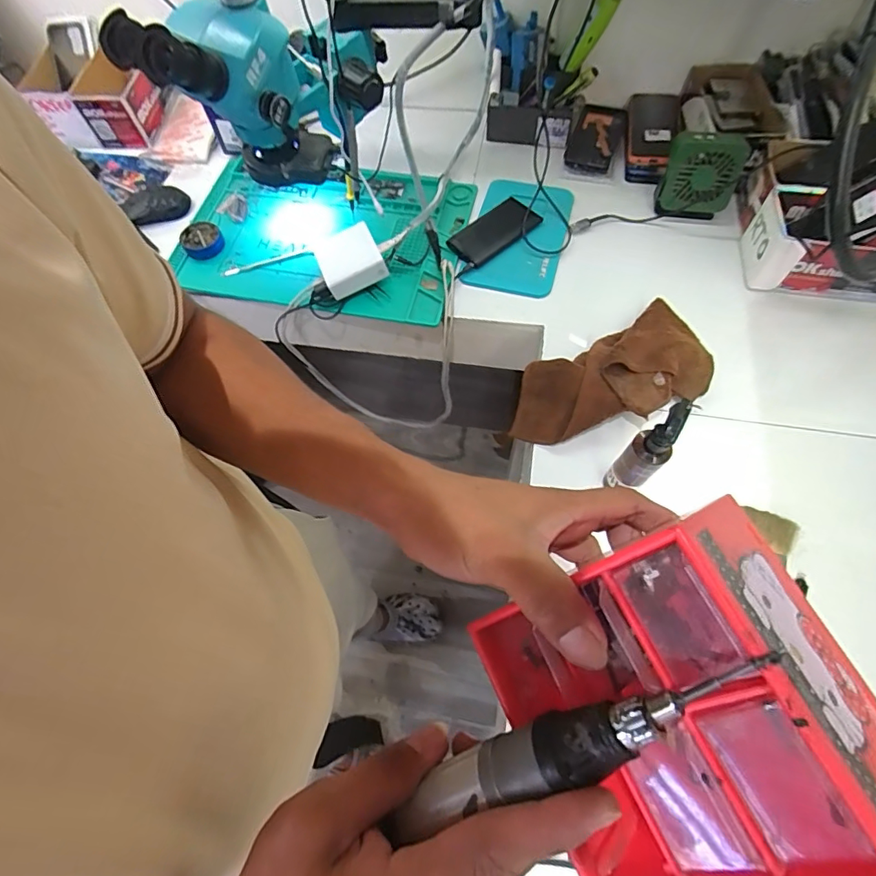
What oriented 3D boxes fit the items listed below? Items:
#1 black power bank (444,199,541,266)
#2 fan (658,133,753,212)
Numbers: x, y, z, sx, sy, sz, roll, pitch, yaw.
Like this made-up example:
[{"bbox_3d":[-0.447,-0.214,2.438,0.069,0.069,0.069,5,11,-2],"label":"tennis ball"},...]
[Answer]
[{"bbox_3d":[0.085,-0.316,0.735,0.139,0.010,0.073,-39,68,-15],"label":"black power bank"},{"bbox_3d":[0.388,-0.384,0.719,0.102,0.112,0.054,14,66,10],"label":"fan"}]

